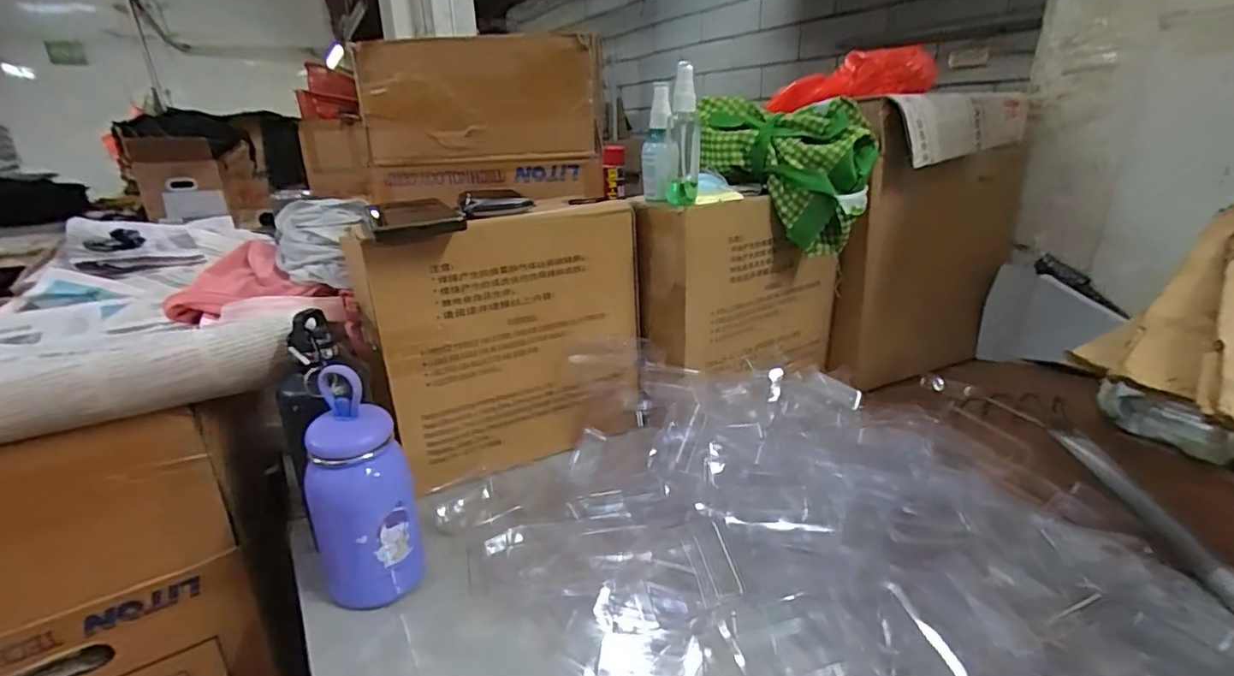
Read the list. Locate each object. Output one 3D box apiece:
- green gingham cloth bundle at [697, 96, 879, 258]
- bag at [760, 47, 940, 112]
[{"bbox_3d":[0.189,-0.193,0.668,0.197,0.158,0.072,12,25,32],"label":"green gingham cloth bundle"},{"bbox_3d":[0.302,-0.335,0.747,0.202,0.071,0.052,4,21,14],"label":"bag"}]

